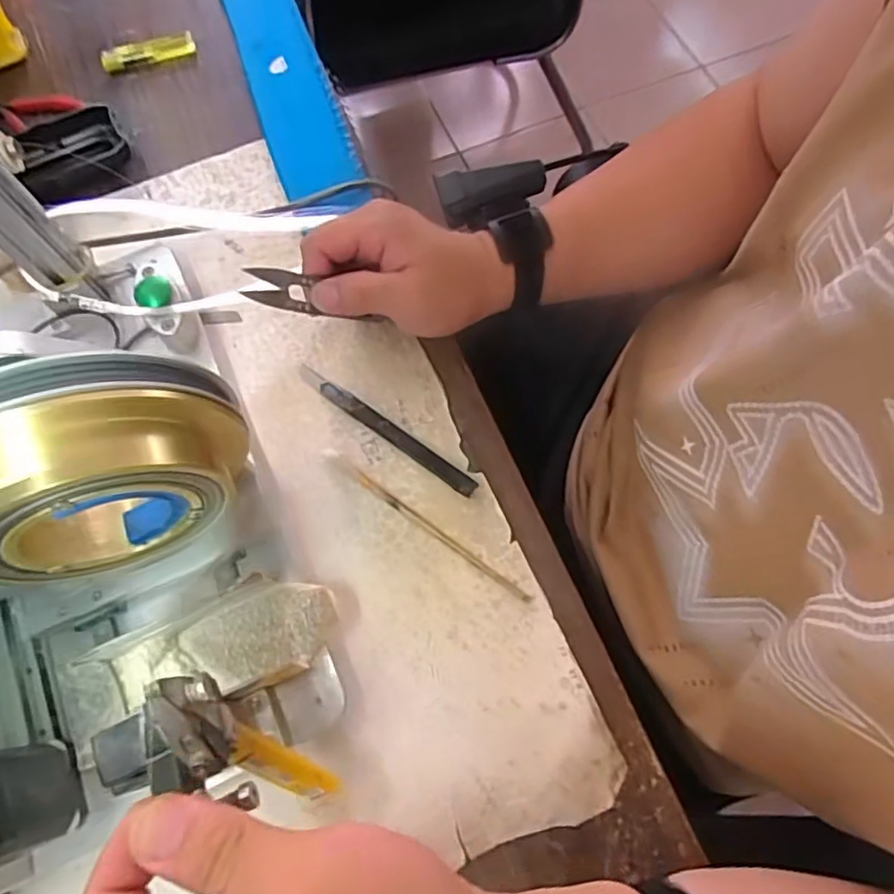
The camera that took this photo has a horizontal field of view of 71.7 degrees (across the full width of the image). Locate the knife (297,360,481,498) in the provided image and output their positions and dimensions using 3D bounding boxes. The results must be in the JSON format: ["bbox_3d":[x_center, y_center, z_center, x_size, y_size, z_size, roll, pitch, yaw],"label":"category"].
[{"bbox_3d":[-0.042,-0.012,0.407,0.145,0.008,0.014,35,76,13],"label":"knife"}]

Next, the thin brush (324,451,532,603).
[{"bbox_3d":[-0.016,0.049,0.387,0.156,0.004,0.008,35,76,13],"label":"thin brush"}]

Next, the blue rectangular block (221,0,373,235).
[{"bbox_3d":[-0.135,-0.310,0.503,0.064,0.031,0.310,-20,71,-5],"label":"blue rectangular block"}]

